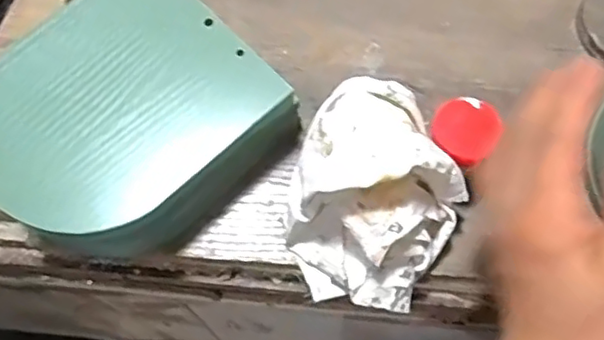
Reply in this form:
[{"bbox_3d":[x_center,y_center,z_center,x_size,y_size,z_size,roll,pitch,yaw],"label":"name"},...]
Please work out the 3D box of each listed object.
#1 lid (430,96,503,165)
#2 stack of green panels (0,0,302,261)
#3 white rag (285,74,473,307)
[{"bbox_3d":[0.100,-0.026,0.389,0.039,0.010,0.039,0,69,-1],"label":"lid"},{"bbox_3d":[-0.110,-0.030,0.409,0.176,0.072,0.155,-41,75,-15],"label":"stack of green panels"},{"bbox_3d":[0.047,0.011,0.385,0.100,0.094,0.128,20,70,7],"label":"white rag"}]

